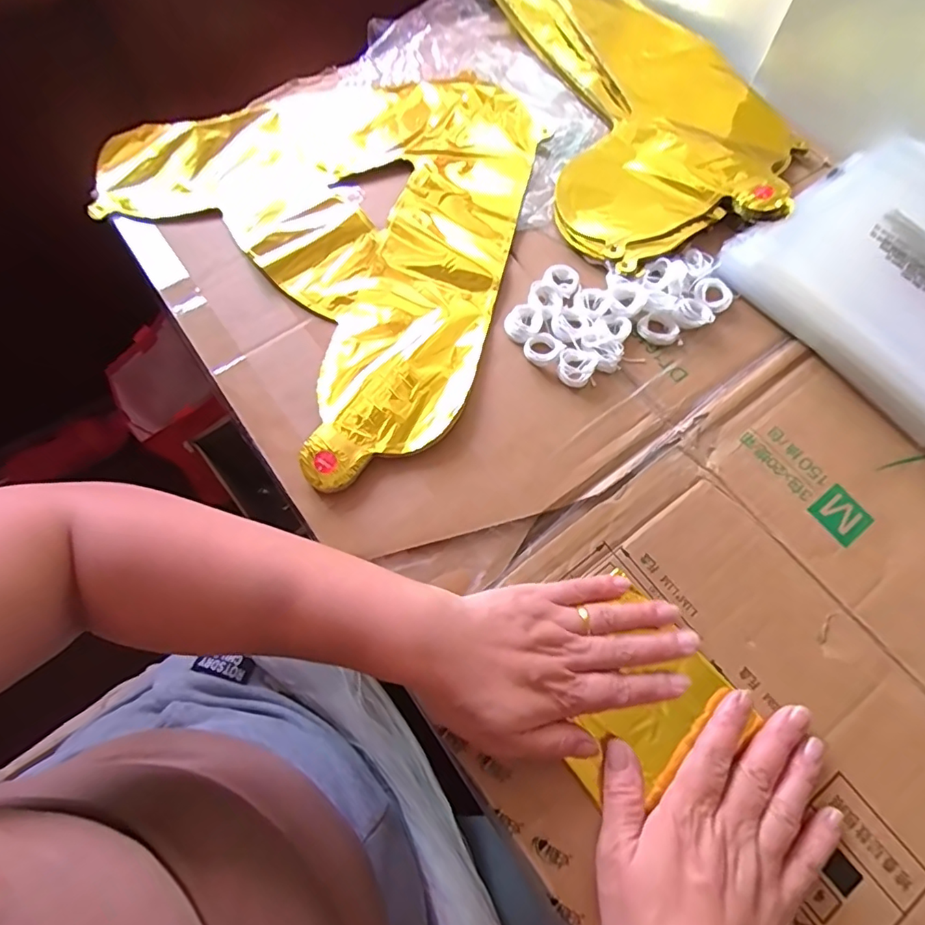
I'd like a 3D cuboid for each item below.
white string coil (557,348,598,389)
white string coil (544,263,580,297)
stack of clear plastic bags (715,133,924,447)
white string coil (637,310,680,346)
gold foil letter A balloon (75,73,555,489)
[{"bbox_3d":[0.084,-0.070,0.400,0.026,0.013,0.027,1,67,-1],"label":"white string coil"},{"bbox_3d":[0.079,-0.144,0.426,0.027,0.004,0.029,1,67,-1],"label":"white string coil"},{"bbox_3d":[0.362,-0.149,0.430,0.243,0.032,0.221,-39,74,-16],"label":"stack of clear plastic bags"},{"bbox_3d":[0.150,-0.102,0.414,0.029,0.009,0.024,40,72,14],"label":"white string coil"},{"bbox_3d":[-0.072,-0.212,0.454,0.343,0.014,0.378,-39,73,-16],"label":"gold foil letter A balloon"}]

